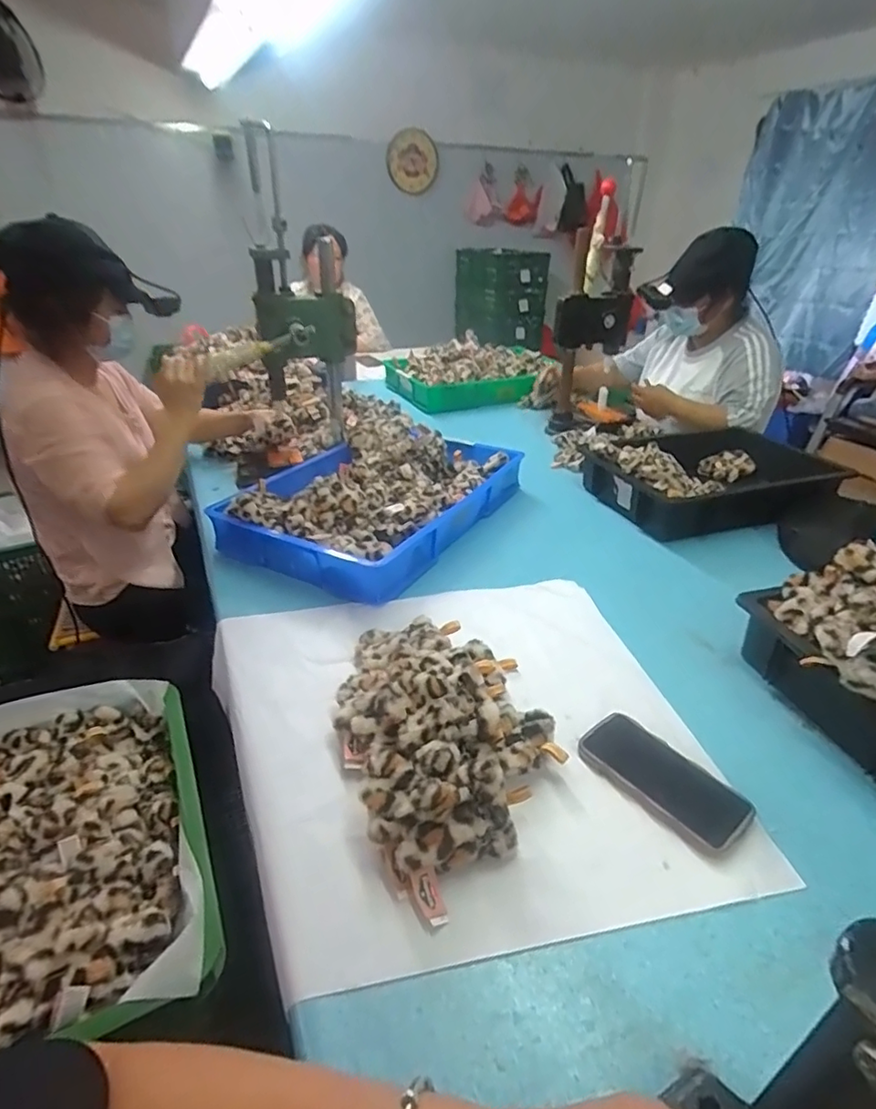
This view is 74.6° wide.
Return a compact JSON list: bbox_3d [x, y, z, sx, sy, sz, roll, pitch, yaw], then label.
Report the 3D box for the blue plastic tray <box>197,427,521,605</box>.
[{"bbox_3d":[-0.107,-0.120,1.087,0.369,0.092,0.522,18,35,26],"label":"blue plastic tray"}]

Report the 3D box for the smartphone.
[{"bbox_3d":[0.234,0.229,0.599,0.081,0.012,0.167,-24,38,-35],"label":"smartphone"}]

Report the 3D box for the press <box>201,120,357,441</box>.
[{"bbox_3d":[-0.271,-0.506,1.151,0.204,0.540,0.226,-12,33,-21],"label":"press"}]

